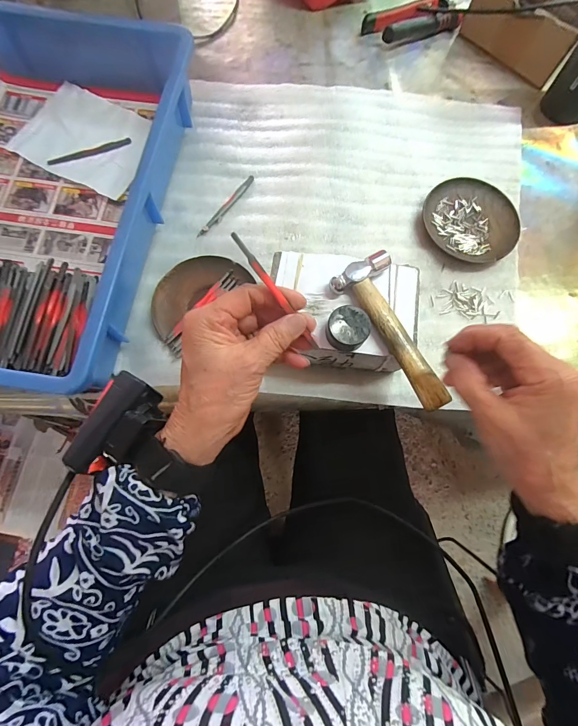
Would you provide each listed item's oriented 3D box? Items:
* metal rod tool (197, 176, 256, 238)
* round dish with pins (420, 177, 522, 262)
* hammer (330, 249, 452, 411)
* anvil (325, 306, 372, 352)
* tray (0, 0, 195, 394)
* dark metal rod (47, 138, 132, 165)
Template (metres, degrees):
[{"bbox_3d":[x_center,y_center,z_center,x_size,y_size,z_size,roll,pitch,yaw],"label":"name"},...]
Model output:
[{"bbox_3d":[-0.075,-0.190,0.419,0.012,0.004,0.105,32,75,7],"label":"metal rod tool"},{"bbox_3d":[0.223,-0.177,0.422,0.113,0.011,0.109,1,74,-2],"label":"round dish with pins"},{"bbox_3d":[0.099,-0.029,0.309,0.055,0.017,0.146,-27,76,-10],"label":"hammer"},{"bbox_3d":[0.052,-0.030,0.311,0.037,0.024,0.034,1,74,-2],"label":"anvil"},{"bbox_3d":[-0.280,-0.187,0.370,0.276,0.074,0.421,8,73,0],"label":"tray"},{"bbox_3d":[-0.249,-0.265,0.432,0.101,0.004,0.014,-18,75,-7],"label":"dark metal rod"}]

